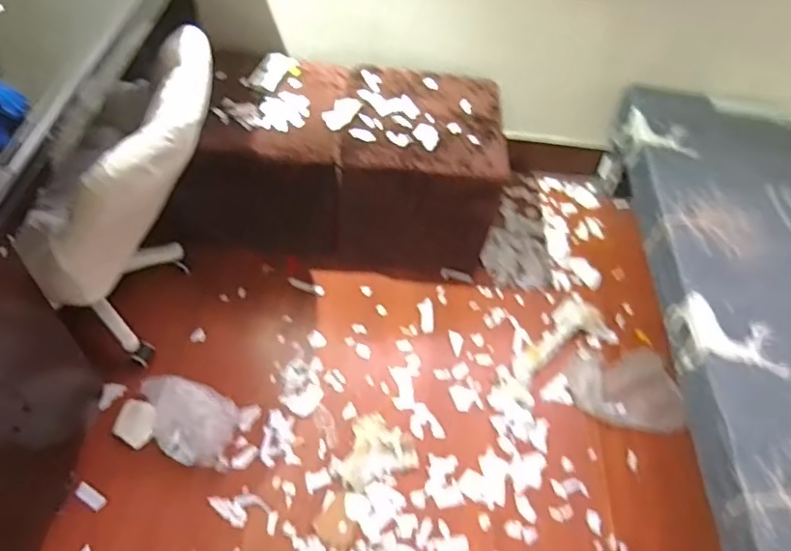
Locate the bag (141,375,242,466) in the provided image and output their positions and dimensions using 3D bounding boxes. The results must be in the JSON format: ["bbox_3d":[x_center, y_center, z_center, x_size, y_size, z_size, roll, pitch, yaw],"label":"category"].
[{"bbox_3d":[-0.461,0.320,1.285,0.203,0.084,0.161,14,53,4],"label":"bag"}]

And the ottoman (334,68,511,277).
[{"bbox_3d":[0.059,-0.274,1.604,0.400,0.375,0.402,6,51,-1],"label":"ottoman"}]

